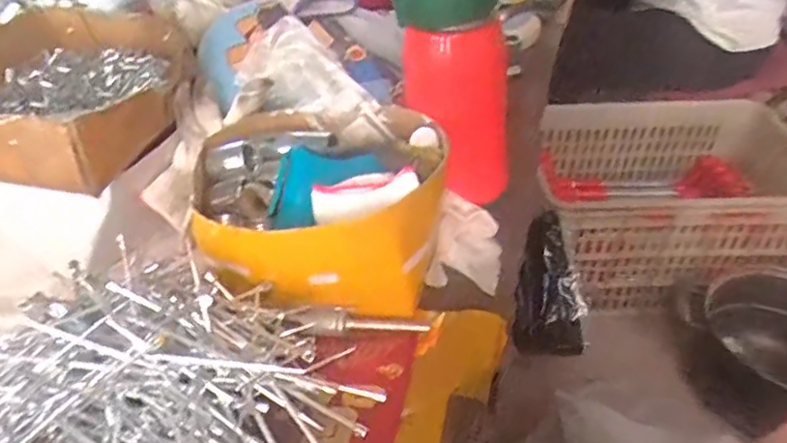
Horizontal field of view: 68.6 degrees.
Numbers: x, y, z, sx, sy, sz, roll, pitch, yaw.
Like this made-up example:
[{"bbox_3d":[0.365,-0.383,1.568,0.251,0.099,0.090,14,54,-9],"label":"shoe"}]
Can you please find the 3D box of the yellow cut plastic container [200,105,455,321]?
[{"bbox_3d":[-0.053,-0.010,0.432,0.179,0.088,0.139,0,42,3],"label":"yellow cut plastic container"}]

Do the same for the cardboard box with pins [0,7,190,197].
[{"bbox_3d":[-0.259,-0.102,0.455,0.180,0.053,0.176,9,42,14],"label":"cardboard box with pins"}]

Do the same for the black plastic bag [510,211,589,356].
[{"bbox_3d":[0.250,0.100,0.935,0.114,0.069,0.218,2,68,11],"label":"black plastic bag"}]

